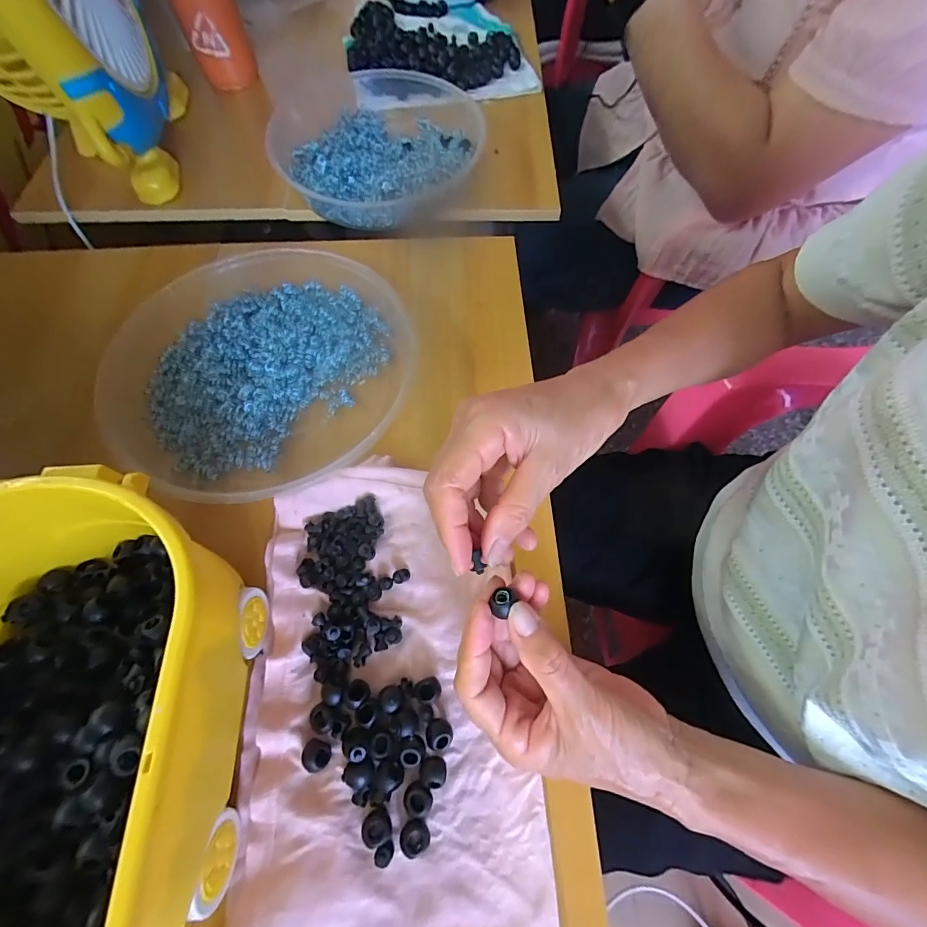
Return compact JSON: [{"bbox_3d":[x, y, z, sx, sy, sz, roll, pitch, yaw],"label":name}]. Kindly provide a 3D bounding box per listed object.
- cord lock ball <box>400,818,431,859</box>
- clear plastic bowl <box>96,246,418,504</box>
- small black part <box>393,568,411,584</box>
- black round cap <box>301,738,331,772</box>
[{"bbox_3d":[-0.025,0.198,0.224,0.015,0.009,0.016,8,64,4],"label":"cord lock ball"},{"bbox_3d":[-0.169,-0.084,0.341,0.214,0.030,0.234,0,64,0],"label":"clear plastic bowl"},{"bbox_3d":[-0.041,0.075,0.280,0.011,0.008,0.009,-12,65,-6],"label":"small black part"},{"bbox_3d":[-0.083,0.163,0.237,0.015,0.007,0.014,0,64,0],"label":"black round cap"}]

